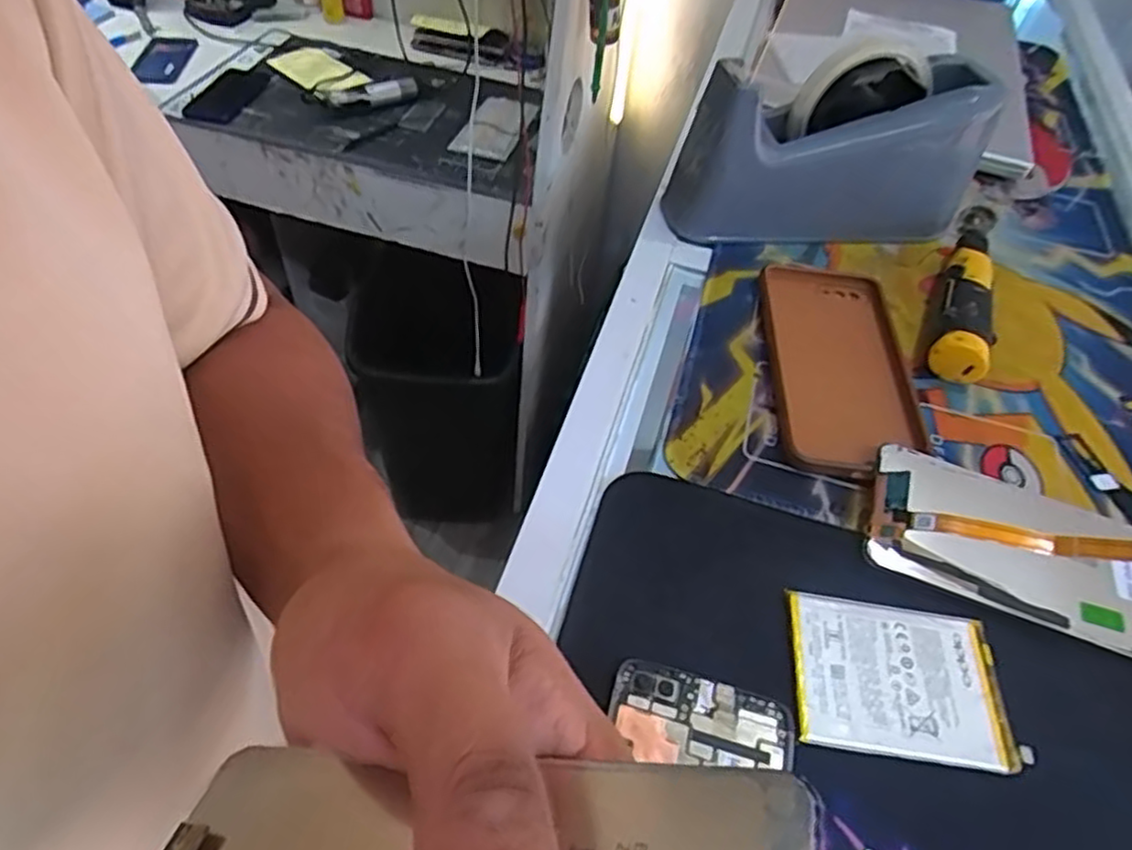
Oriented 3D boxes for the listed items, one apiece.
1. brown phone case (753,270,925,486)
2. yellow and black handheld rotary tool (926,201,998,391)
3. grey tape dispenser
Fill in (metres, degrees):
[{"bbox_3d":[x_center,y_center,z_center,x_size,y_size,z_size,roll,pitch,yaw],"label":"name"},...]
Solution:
[{"bbox_3d":[0.157,-0.037,0.408,0.082,0.013,0.160,4,50,-2],"label":"brown phone case"},{"bbox_3d":[0.261,-0.092,0.458,0.035,0.031,0.173,23,52,13],"label":"yellow and black handheld rotary tool"},{"bbox_3d":[0.172,-0.176,0.462,0.197,0.103,0.061,-8,52,-12],"label":"grey tape dispenser"}]

